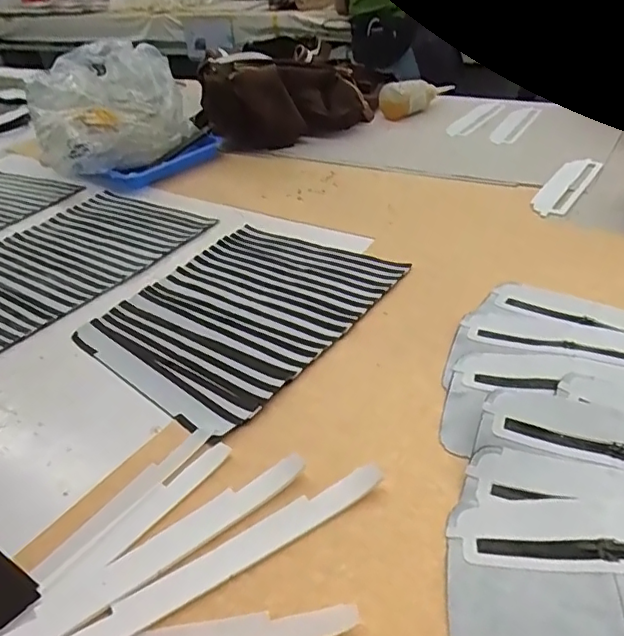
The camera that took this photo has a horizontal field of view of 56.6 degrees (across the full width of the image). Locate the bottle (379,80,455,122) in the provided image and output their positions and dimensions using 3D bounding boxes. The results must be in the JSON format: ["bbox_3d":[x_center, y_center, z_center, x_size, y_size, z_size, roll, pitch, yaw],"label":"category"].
[{"bbox_3d":[0.211,-0.429,1.131,0.151,0.067,0.048,-13,36,-9],"label":"bottle"}]

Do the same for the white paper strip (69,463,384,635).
[{"bbox_3d":[-0.063,0.168,0.402,0.258,0.011,0.026,-24,39,-23],"label":"white paper strip"}]

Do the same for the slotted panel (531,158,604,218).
[{"bbox_3d":[0.362,-0.189,0.821,0.051,0.010,0.178,21,44,32],"label":"slotted panel"}]

